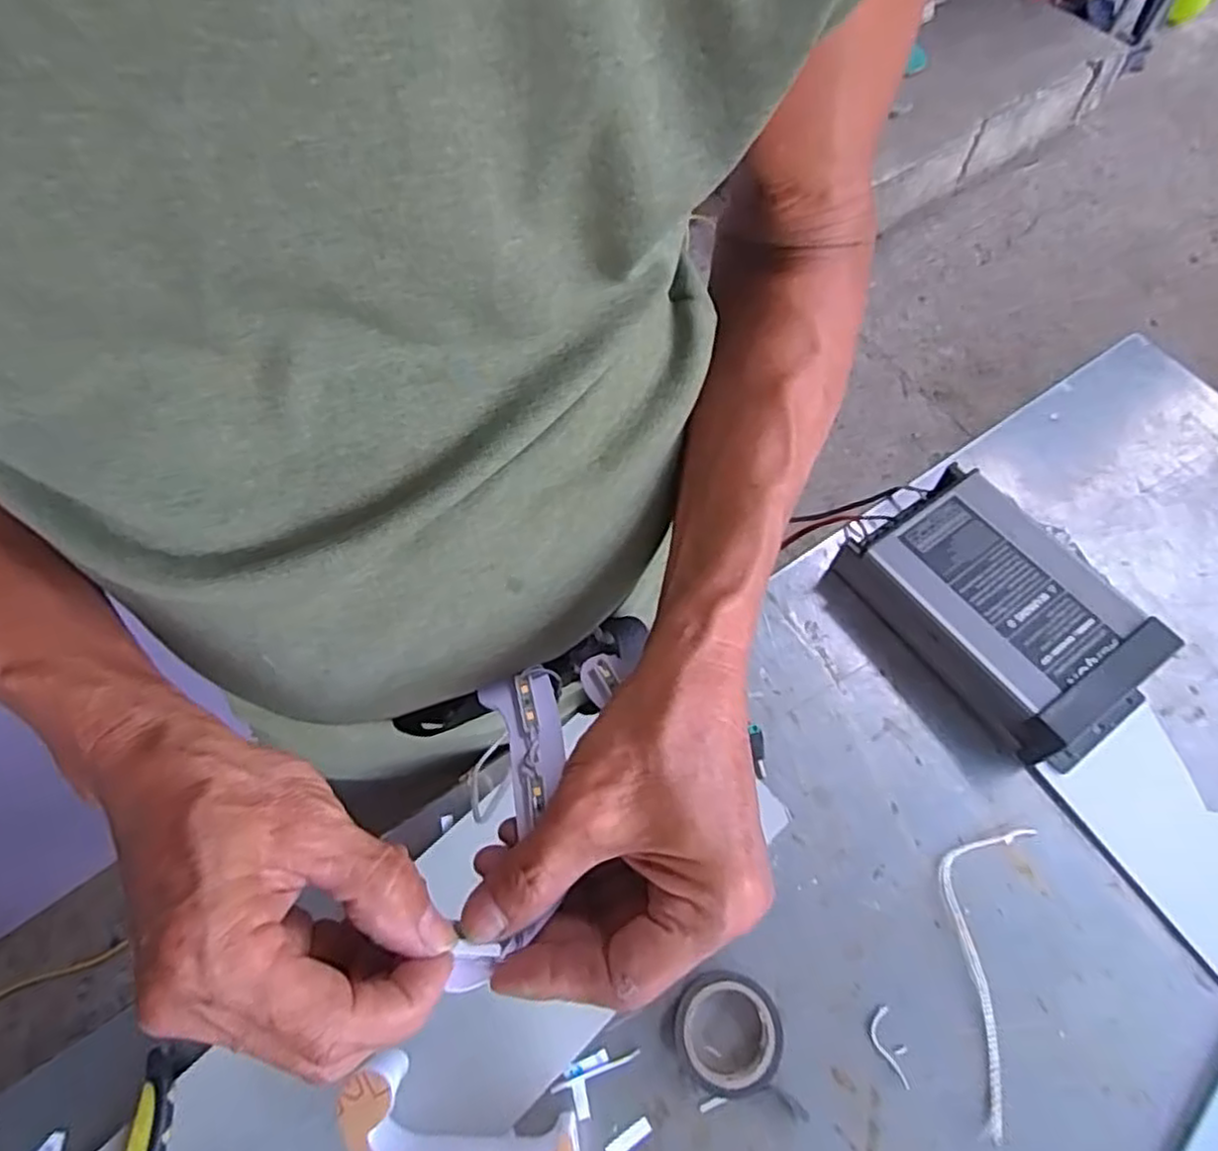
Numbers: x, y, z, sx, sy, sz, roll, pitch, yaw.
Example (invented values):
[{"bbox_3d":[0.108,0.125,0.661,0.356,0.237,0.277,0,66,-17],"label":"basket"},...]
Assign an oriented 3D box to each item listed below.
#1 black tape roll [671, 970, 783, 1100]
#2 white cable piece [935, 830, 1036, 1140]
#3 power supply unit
[{"bbox_3d":[0.064,0.247,0.384,0.056,0.020,0.054,0,65,0],"label":"black tape roll"},{"bbox_3d":[0.209,0.220,0.406,0.048,0.006,0.161,18,66,8],"label":"white cable piece"},{"bbox_3d":[0.259,0.025,0.468,0.112,0.053,0.190,-34,69,-15],"label":"power supply unit"}]

